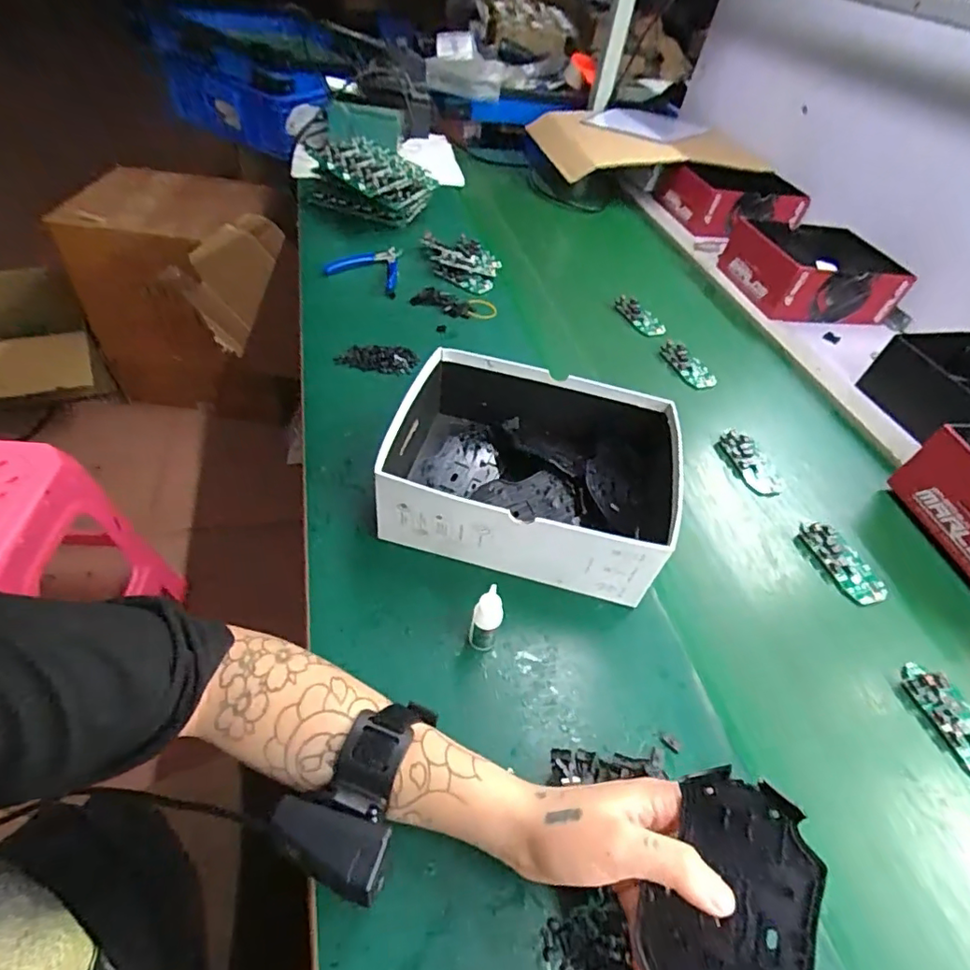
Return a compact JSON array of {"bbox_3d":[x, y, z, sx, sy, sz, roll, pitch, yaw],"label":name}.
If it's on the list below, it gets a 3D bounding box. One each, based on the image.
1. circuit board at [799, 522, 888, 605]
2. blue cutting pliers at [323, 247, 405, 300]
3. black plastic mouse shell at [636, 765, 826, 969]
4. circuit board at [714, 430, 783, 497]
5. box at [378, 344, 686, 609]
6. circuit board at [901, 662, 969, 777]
[{"bbox_3d":[0.359,0.076,0.546,0.045,0.020,0.095,-13,51,-22],"label":"circuit board"},{"bbox_3d":[-0.182,-0.324,0.806,0.105,0.019,0.135,4,47,-7],"label":"blue cutting pliers"},{"bbox_3d":[0.118,0.205,0.260,0.068,0.008,0.114,17,73,29],"label":"black plastic mouse shell"},{"bbox_3d":[0.309,-0.027,0.623,0.049,0.014,0.090,-4,48,-14],"label":"circuit board"},{"bbox_3d":[0.044,-0.021,0.501,0.241,0.086,0.191,15,46,3],"label":"box"},{"bbox_3d":[0.387,0.192,0.440,0.046,0.010,0.097,-7,49,-17],"label":"circuit board"}]

